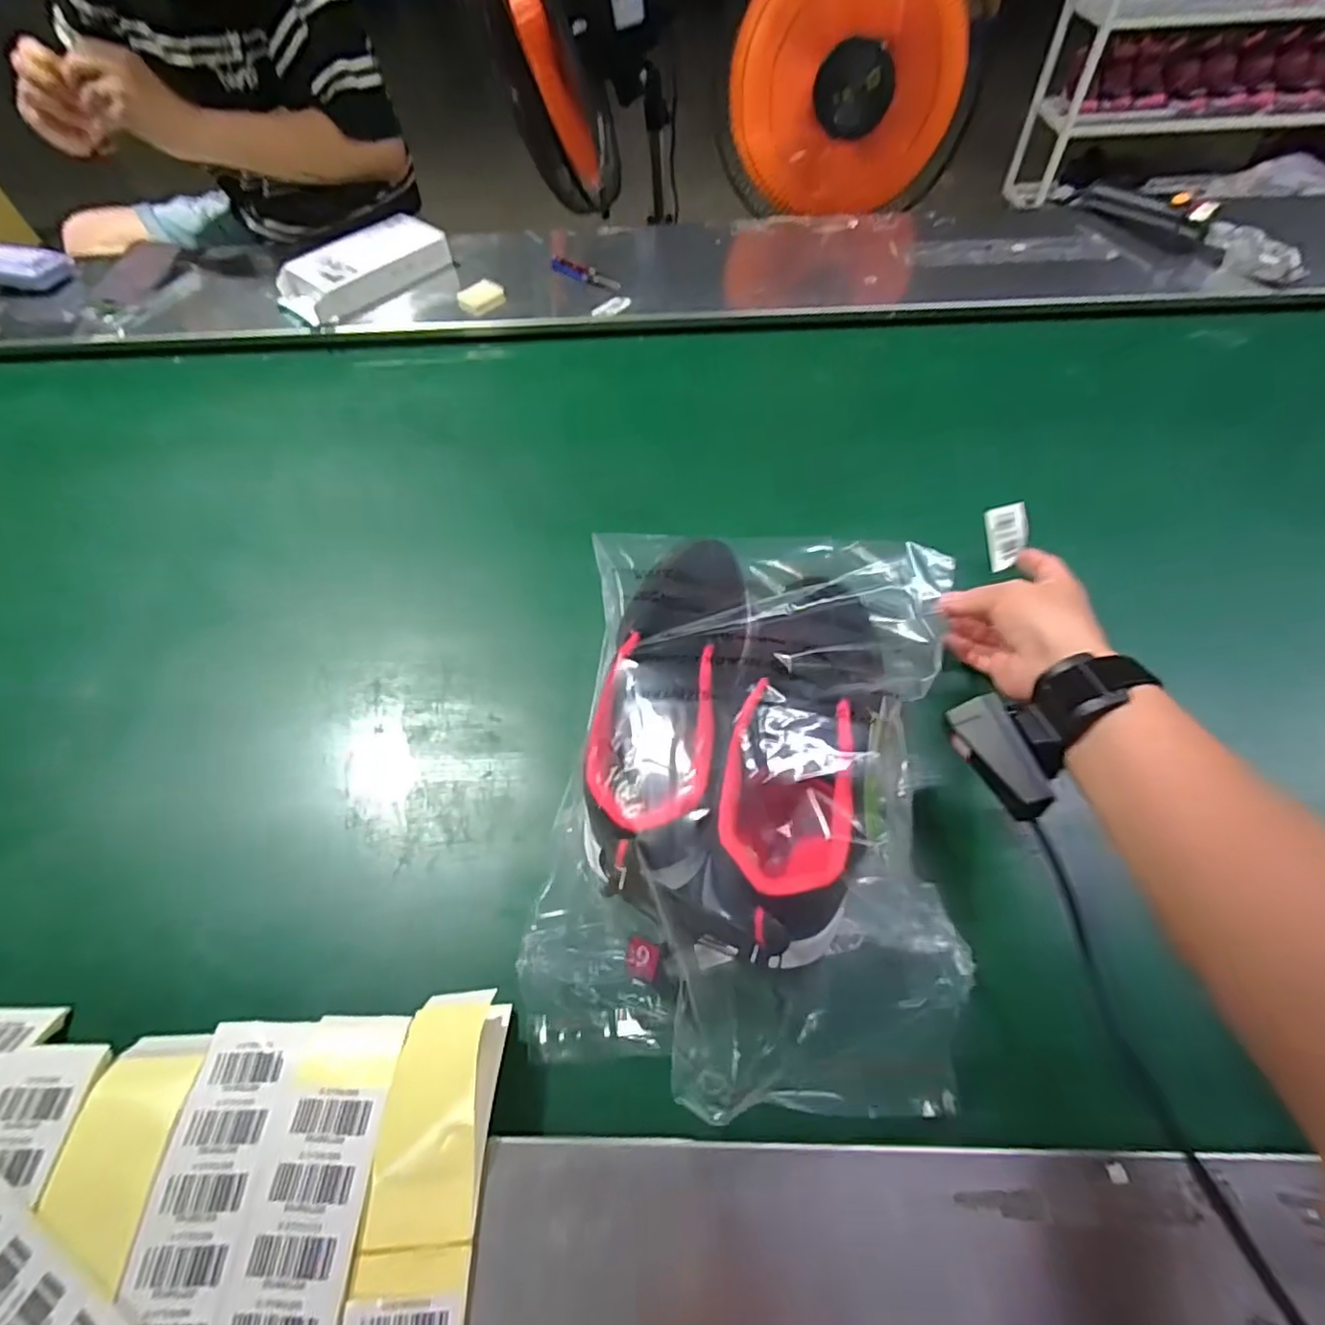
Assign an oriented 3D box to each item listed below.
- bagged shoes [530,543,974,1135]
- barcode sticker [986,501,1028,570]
[{"bbox_3d":[0.063,0.053,0.390,0.242,0.097,0.359,5,59,4],"label":"bagged shoes"},{"bbox_3d":[0.278,-0.102,0.505,0.029,0.006,0.050,-9,80,42],"label":"barcode sticker"}]

